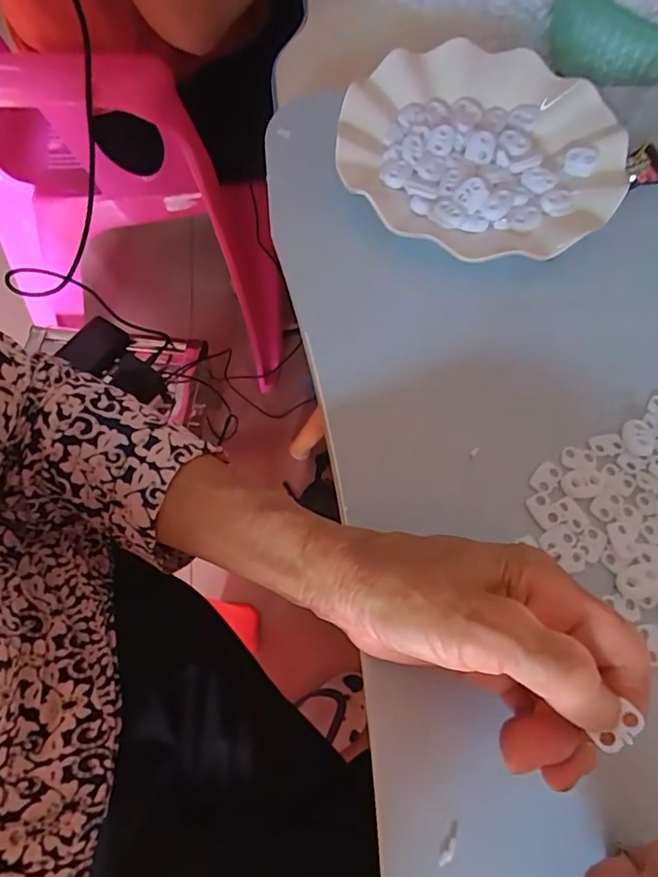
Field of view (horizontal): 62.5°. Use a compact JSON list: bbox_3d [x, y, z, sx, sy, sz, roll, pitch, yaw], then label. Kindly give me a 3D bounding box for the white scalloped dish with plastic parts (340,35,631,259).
[{"bbox_3d":[0.090,-0.189,0.355,0.171,0.038,0.194,-16,65,-10],"label":"white scalloped dish with plastic parts"}]

